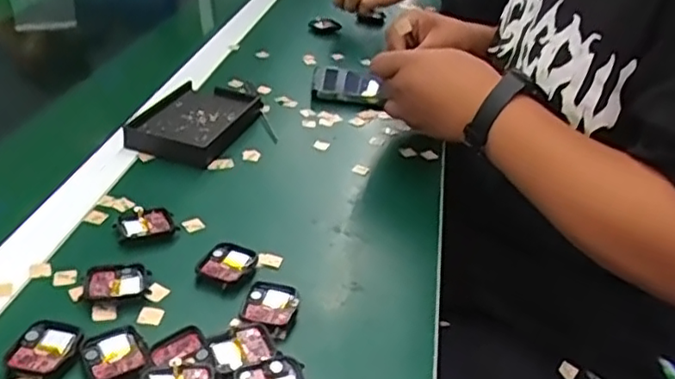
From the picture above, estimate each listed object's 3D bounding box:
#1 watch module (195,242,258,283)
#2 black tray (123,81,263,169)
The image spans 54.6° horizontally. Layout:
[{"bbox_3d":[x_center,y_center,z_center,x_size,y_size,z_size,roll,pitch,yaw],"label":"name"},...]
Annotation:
[{"bbox_3d":[-0.084,0.058,0.507,0.036,0.013,0.045,15,32,14],"label":"watch module"},{"bbox_3d":[-0.154,-0.074,0.696,0.105,0.022,0.143,14,32,11],"label":"black tray"}]

